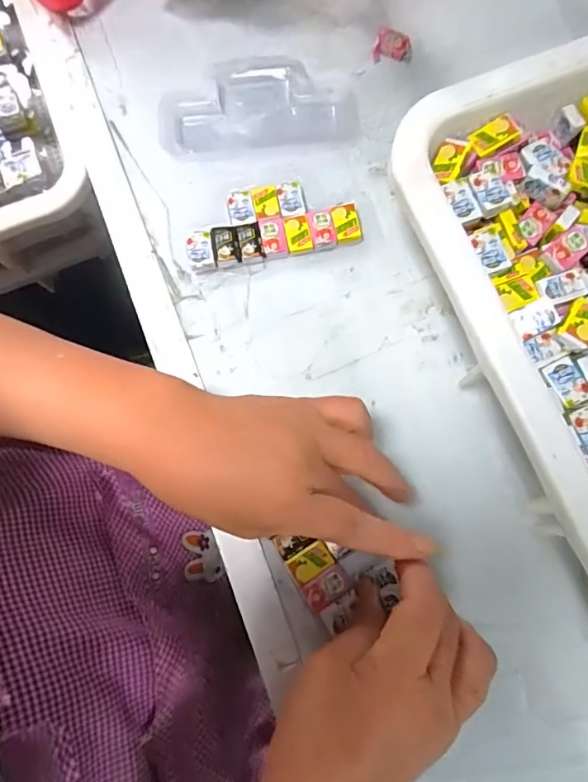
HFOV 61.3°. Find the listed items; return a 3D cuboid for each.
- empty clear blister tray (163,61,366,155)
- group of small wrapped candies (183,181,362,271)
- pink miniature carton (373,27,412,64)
[{"bbox_3d":[-0.025,-0.205,0.358,0.138,0.010,0.076,-4,78,0],"label":"empty clear blister tray"},{"bbox_3d":[-0.016,-0.116,0.340,0.116,0.010,0.052,-9,78,-1],"label":"group of small wrapped candies"},{"bbox_3d":[0.073,-0.252,0.363,0.028,0.007,0.021,5,78,2],"label":"pink miniature carton"}]

